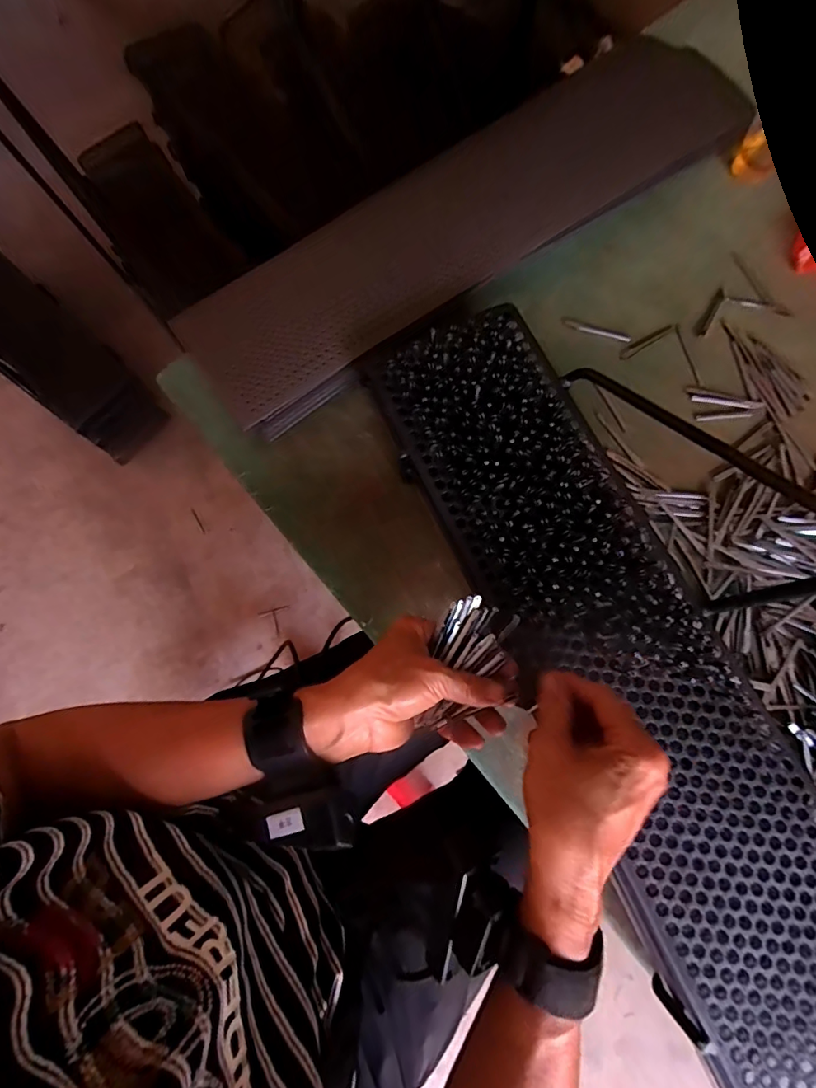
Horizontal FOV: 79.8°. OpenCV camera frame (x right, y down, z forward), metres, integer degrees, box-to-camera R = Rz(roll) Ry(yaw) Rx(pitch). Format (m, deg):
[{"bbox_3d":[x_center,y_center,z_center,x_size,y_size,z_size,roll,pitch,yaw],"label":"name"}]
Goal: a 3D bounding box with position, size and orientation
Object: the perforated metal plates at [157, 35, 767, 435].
[{"bbox_3d":[0.061,-0.334,0.498,0.615,0.039,0.153,-36,78,-7],"label":"perforated metal plates"}]

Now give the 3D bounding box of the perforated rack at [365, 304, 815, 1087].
[{"bbox_3d":[0.152,0.083,0.354,0.148,0.039,0.580,-26,78,-5],"label":"perforated rack"}]

